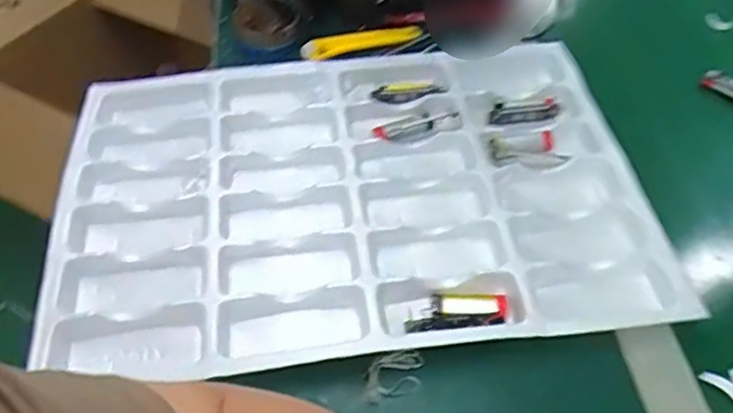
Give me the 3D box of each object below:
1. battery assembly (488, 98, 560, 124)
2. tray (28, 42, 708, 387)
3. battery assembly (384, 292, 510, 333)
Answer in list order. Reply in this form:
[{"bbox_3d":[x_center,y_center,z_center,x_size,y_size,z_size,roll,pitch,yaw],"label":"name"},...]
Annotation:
[{"bbox_3d":[0.146,-0.088,0.601,0.065,0.011,0.017,-5,50,-5],"label":"battery assembly"},{"bbox_3d":[-0.008,-0.018,0.532,0.453,0.025,0.299,-5,50,-5],"label":"tray"},{"bbox_3d":[0.059,0.075,0.467,0.085,0.015,0.029,-2,50,-3],"label":"battery assembly"}]

